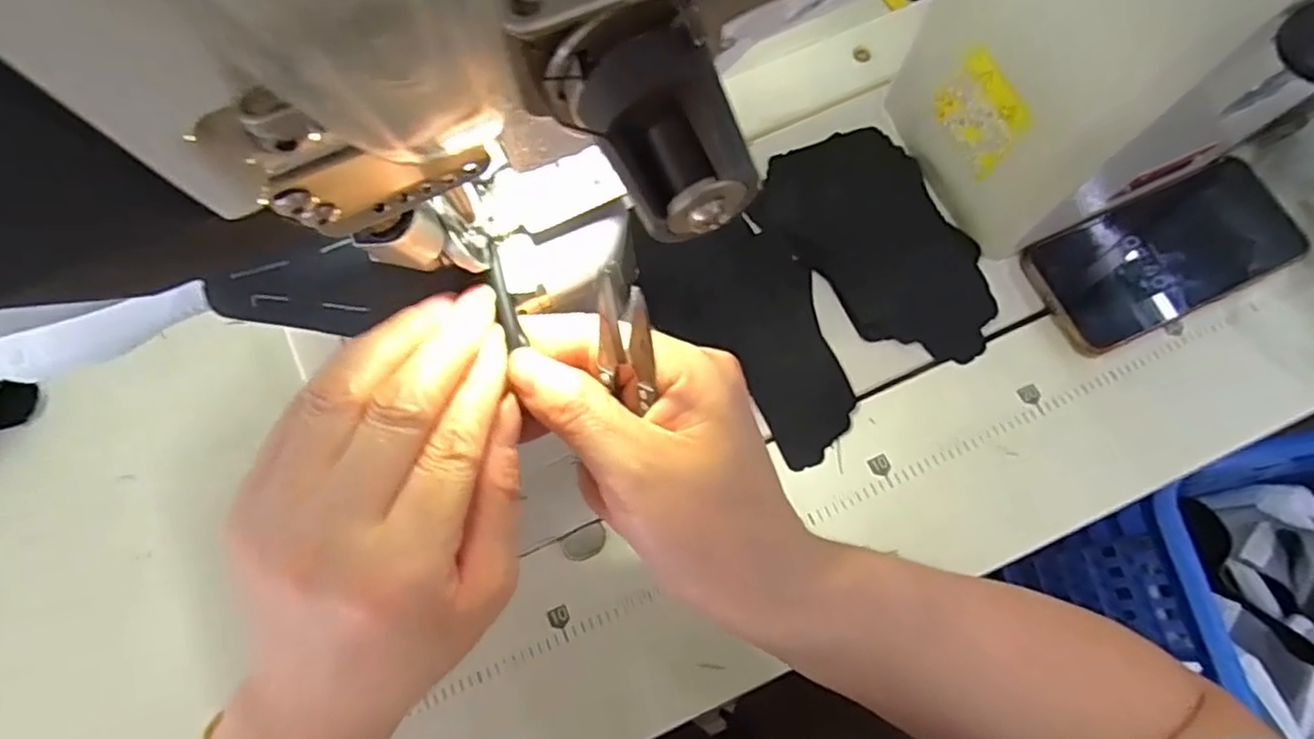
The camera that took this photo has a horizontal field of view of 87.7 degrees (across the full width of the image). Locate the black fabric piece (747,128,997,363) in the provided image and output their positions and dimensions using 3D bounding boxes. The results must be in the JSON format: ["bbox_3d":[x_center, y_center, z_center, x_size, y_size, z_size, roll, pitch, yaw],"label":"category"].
[{"bbox_3d":[0.141,-0.078,0.417,0.095,0.015,0.158,-40,72,-11],"label":"black fabric piece"}]

